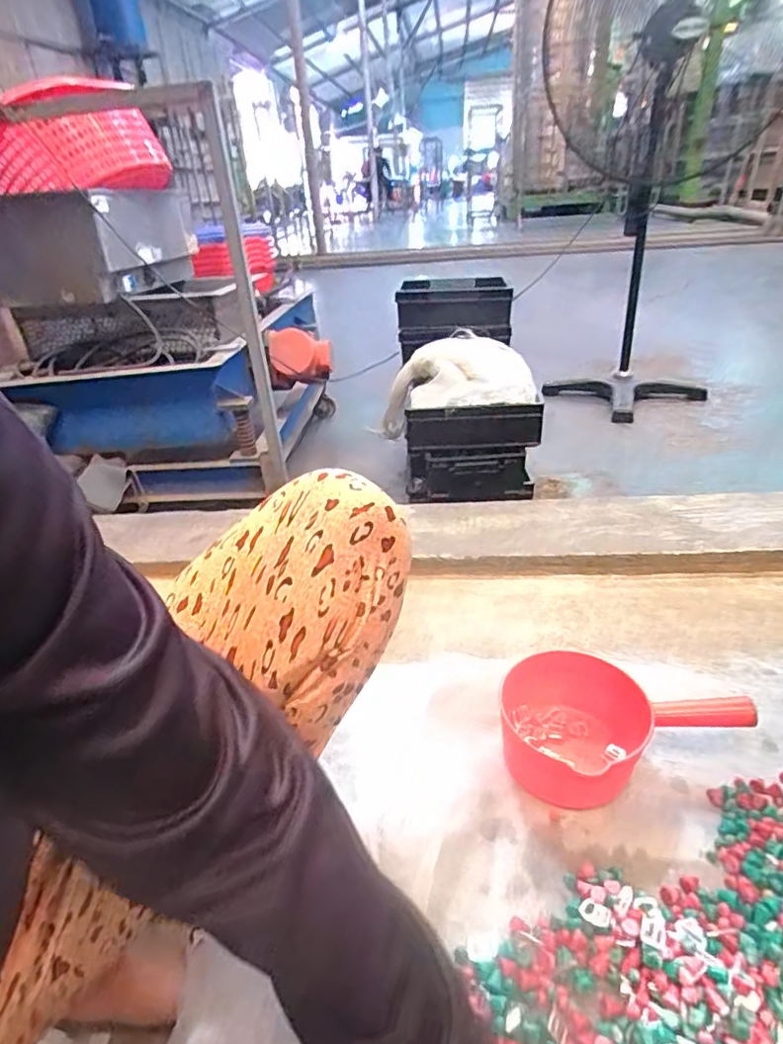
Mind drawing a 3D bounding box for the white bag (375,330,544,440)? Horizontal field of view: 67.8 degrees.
[{"bbox_3d":[0.139,-0.322,1.529,0.455,0.305,0.179,11,33,27],"label":"white bag"}]

